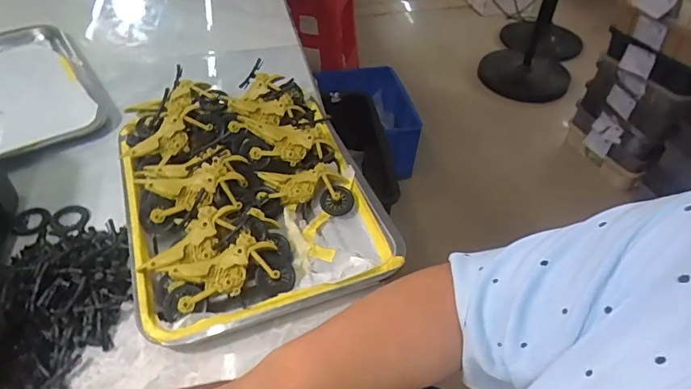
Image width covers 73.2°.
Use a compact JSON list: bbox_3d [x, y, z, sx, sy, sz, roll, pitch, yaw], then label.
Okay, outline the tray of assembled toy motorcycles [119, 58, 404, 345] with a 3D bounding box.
[{"bbox_3d":[-0.114,-0.016,0.527,0.253,0.062,0.342,-13,47,-18],"label":"tray of assembled toy motorcycles"}]

